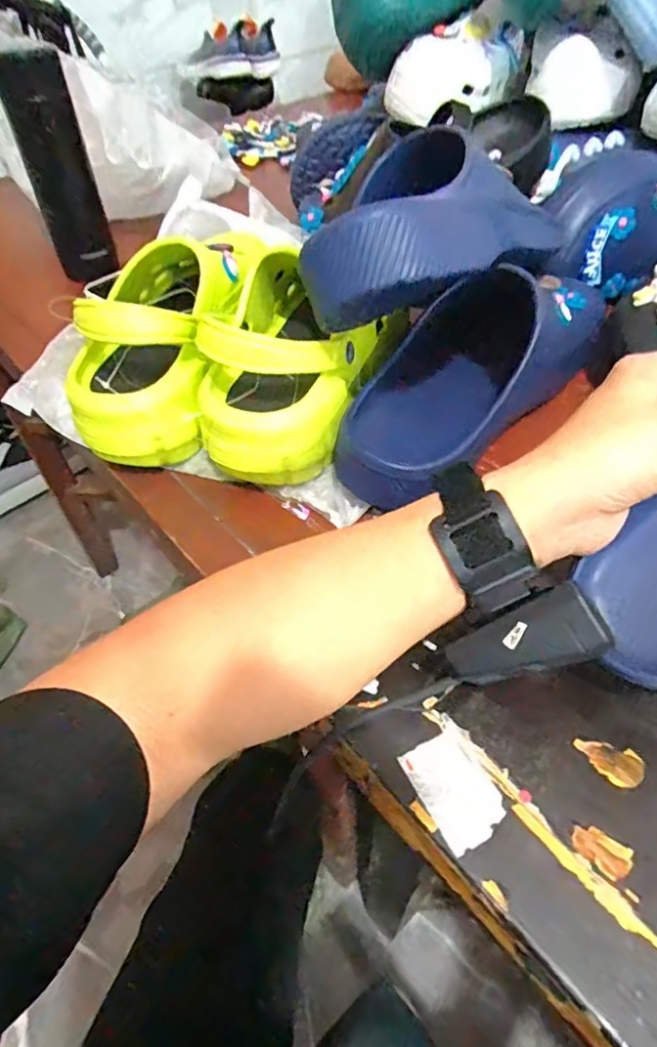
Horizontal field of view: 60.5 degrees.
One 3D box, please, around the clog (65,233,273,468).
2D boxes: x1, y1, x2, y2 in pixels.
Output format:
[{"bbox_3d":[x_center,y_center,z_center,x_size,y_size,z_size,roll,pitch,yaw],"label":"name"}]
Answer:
[{"bbox_3d":[-0.121,-0.153,0.427,0.095,0.104,0.218,9,69,11],"label":"clog"}]

